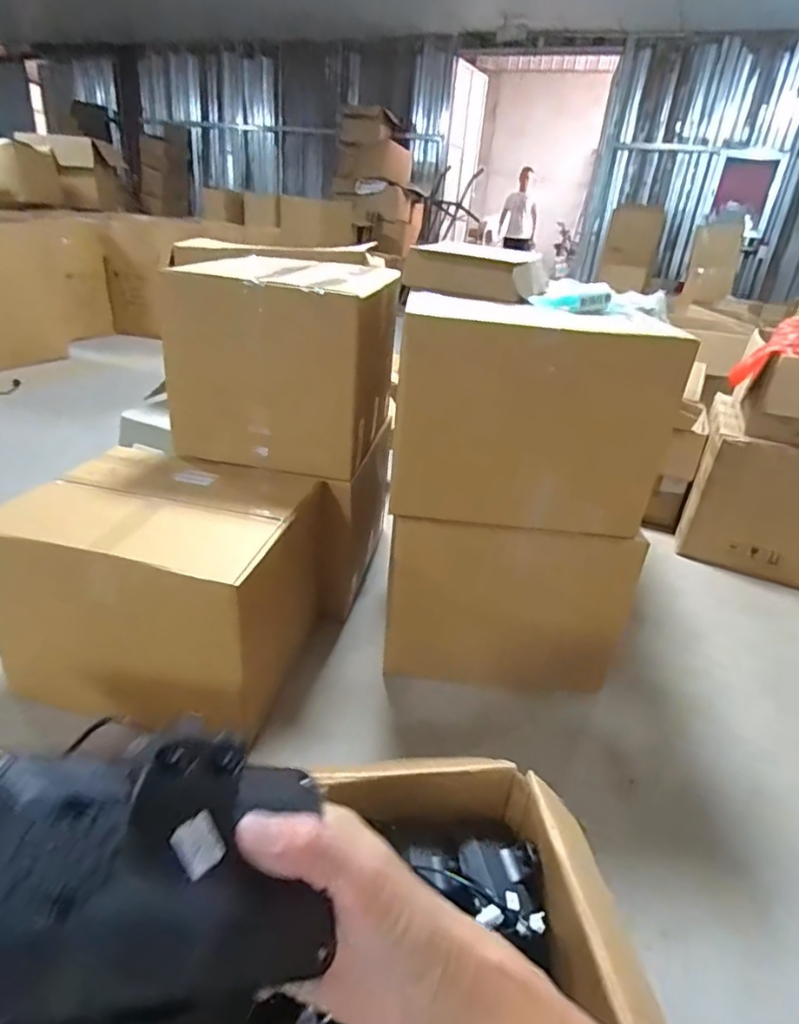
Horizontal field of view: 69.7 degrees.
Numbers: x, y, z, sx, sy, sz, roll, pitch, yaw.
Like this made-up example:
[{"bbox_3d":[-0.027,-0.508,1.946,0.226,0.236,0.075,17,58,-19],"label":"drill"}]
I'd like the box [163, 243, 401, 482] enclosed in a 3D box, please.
[{"bbox_3d":[-0.250,-0.367,1.397,0.441,0.426,0.443,10,28,9],"label":"box"}]

